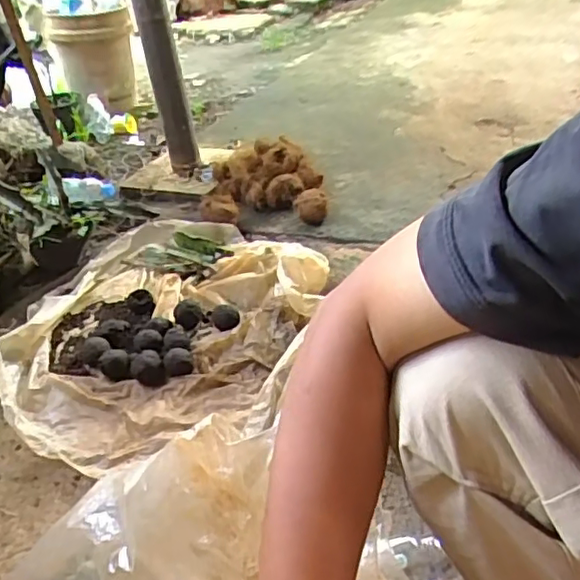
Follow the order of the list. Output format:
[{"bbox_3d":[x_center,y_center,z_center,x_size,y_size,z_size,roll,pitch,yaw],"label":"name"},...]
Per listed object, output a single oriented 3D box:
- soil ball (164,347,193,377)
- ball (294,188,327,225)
[{"bbox_3d":[-0.190,0.124,1.022,0.047,0.037,0.049,-5,35,4],"label":"soil ball"},{"bbox_3d":[0.050,-0.193,1.406,0.073,0.063,0.075,-5,35,4],"label":"ball"}]

